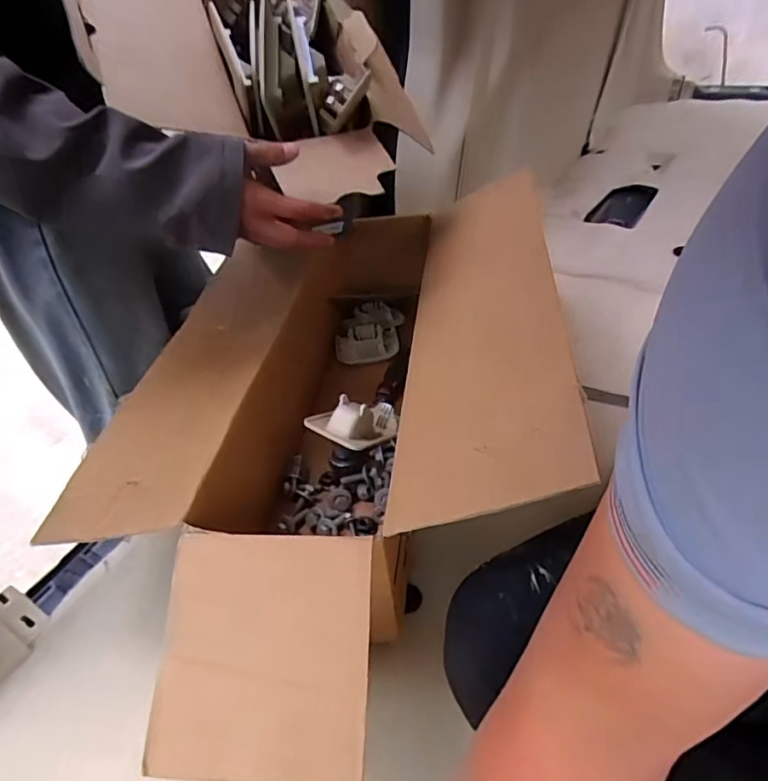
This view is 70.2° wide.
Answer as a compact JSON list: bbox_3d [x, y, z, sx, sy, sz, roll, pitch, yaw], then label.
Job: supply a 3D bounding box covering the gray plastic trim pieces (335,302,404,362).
[{"bbox_3d":[-0.025,-0.098,0.887,0.100,0.020,0.140,2,42,7],"label":"gray plastic trim pieces"}]

